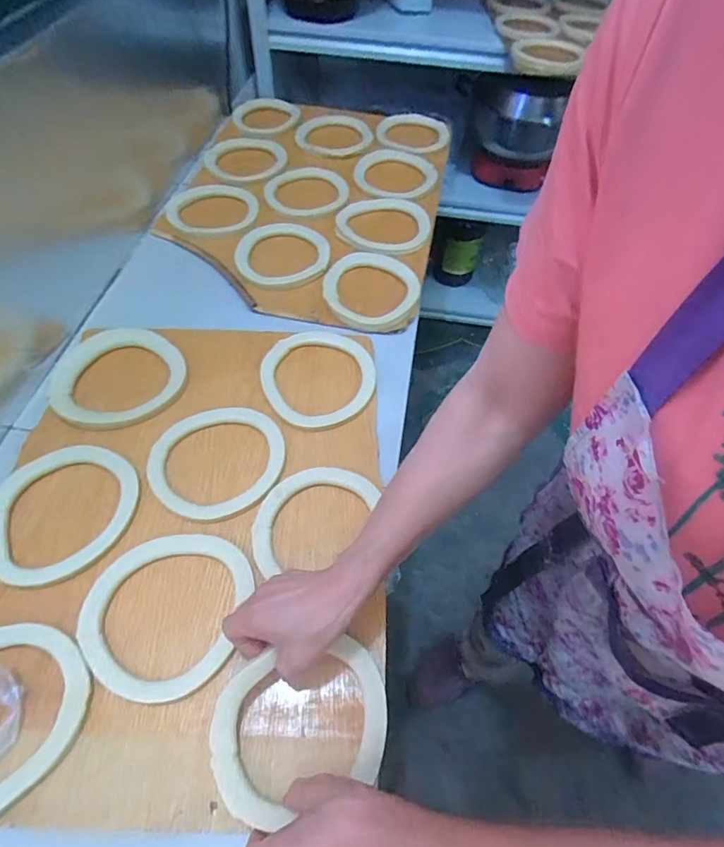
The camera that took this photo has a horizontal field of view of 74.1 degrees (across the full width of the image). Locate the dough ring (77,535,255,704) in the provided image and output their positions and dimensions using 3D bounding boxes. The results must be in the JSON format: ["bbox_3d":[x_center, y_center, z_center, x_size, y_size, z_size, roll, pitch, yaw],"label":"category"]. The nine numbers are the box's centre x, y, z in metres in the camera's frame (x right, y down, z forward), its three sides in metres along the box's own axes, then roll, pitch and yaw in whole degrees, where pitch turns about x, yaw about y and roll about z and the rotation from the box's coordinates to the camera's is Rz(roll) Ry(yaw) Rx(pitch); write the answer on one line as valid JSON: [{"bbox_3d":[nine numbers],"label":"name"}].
[{"bbox_3d":[-0.204,0.191,0.493,0.155,0.013,0.162,2,57,-3],"label":"dough ring"}]

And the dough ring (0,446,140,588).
[{"bbox_3d":[-0.342,0.097,0.545,0.150,0.015,0.167,32,60,16],"label":"dough ring"}]

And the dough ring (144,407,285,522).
[{"bbox_3d":[-0.179,0.043,0.593,0.162,0.013,0.148,2,57,-3],"label":"dough ring"}]

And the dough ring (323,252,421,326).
[{"bbox_3d":[0.017,-0.224,0.782,0.153,0.026,0.178,4,56,-2],"label":"dough ring"}]

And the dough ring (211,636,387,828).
[{"bbox_3d":[-0.054,0.269,0.430,0.160,0.033,0.117,-14,59,-13],"label":"dough ring"}]

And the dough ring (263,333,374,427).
[{"bbox_3d":[-0.060,-0.068,0.676,0.157,0.017,0.164,2,57,-3],"label":"dough ring"}]

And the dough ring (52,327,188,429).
[{"bbox_3d":[-0.334,-0.068,0.664,0.175,0.026,0.161,0,57,1],"label":"dough ring"}]

